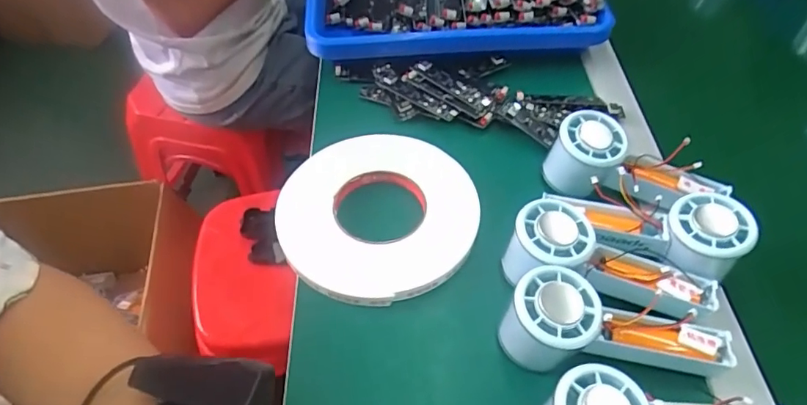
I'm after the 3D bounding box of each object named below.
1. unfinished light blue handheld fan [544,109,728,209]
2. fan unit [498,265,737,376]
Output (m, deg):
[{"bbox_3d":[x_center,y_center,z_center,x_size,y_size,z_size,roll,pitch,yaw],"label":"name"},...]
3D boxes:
[{"bbox_3d":[0.197,-0.028,0.440,0.147,0.053,0.058,21,54,16],"label":"unfinished light blue handheld fan"},{"bbox_3d":[0.147,0.084,0.363,0.151,0.060,0.057,1,51,0],"label":"fan unit"}]

